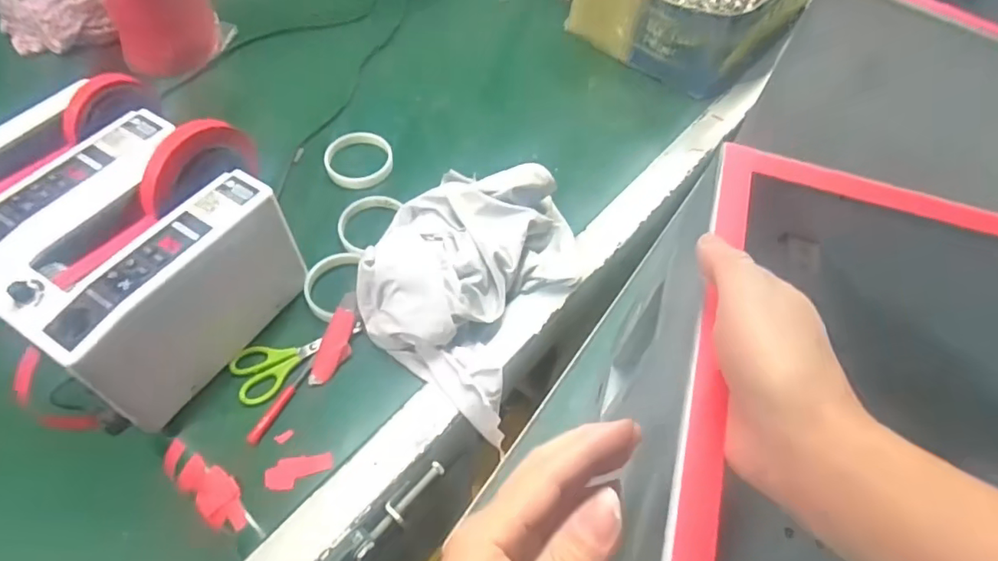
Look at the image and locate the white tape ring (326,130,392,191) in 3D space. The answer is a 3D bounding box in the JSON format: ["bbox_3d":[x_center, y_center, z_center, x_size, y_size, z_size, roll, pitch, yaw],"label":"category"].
[{"bbox_3d":[-0.178,-0.153,0.716,0.082,0.020,0.085,1,58,-2],"label":"white tape ring"}]

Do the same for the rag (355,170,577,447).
[{"bbox_3d":[-0.031,-0.017,0.596,0.207,0.069,0.270,25,60,12],"label":"rag"}]

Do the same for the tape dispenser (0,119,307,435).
[{"bbox_3d":[-0.313,-0.008,0.520,0.145,0.153,0.266,30,62,15],"label":"tape dispenser"}]

